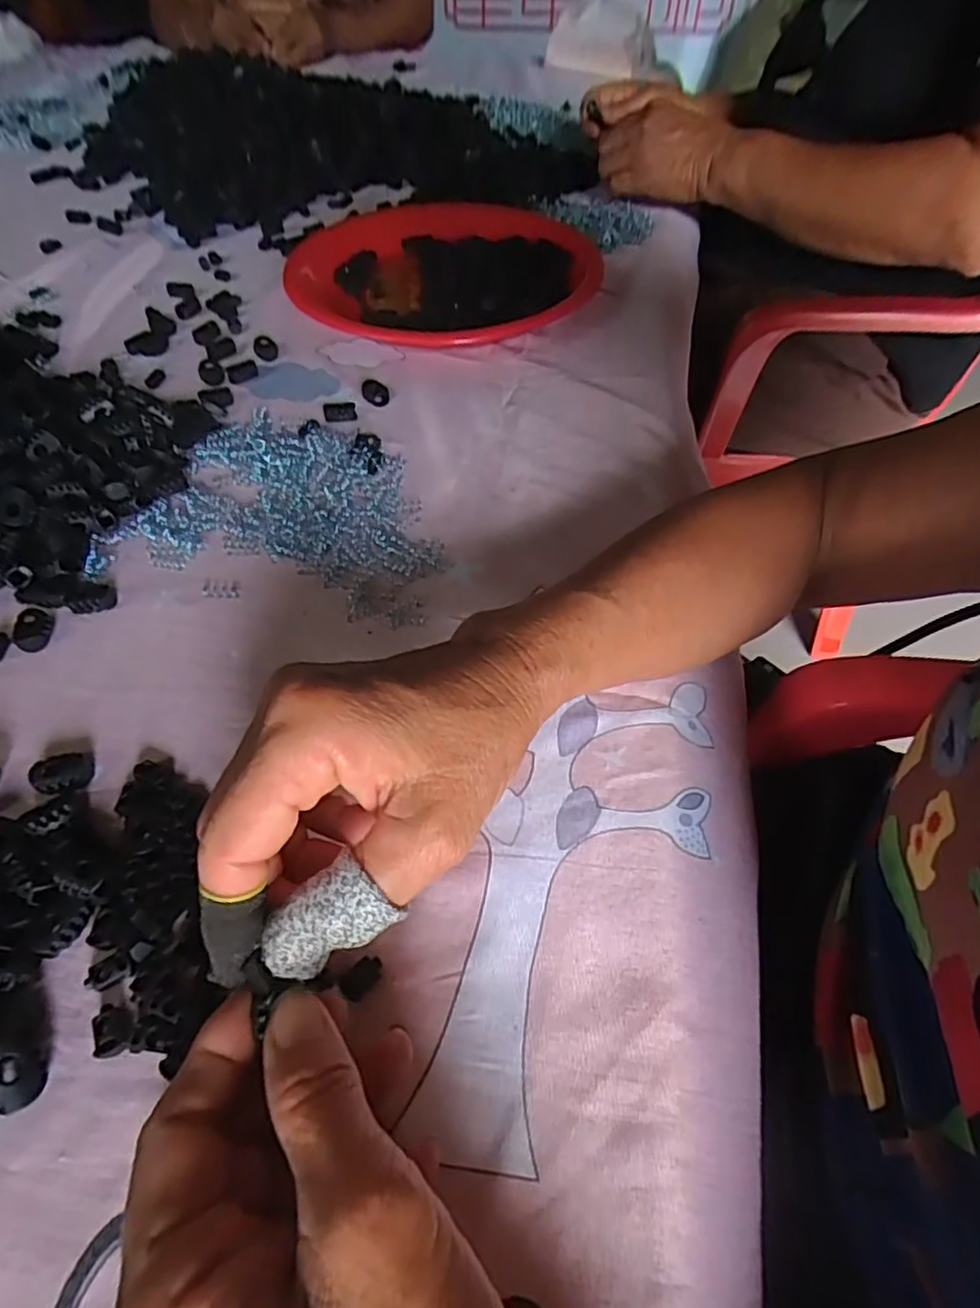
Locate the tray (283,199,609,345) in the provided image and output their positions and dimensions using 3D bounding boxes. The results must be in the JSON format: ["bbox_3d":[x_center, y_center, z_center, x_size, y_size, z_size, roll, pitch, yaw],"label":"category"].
[{"bbox_3d":[-0.033,-0.334,0.557,0.247,0.030,0.255,5,53,3],"label":"tray"}]

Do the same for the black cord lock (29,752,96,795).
[{"bbox_3d":[-0.182,0.051,0.275,0.022,0.009,0.017,-7,53,-6],"label":"black cord lock"}]

